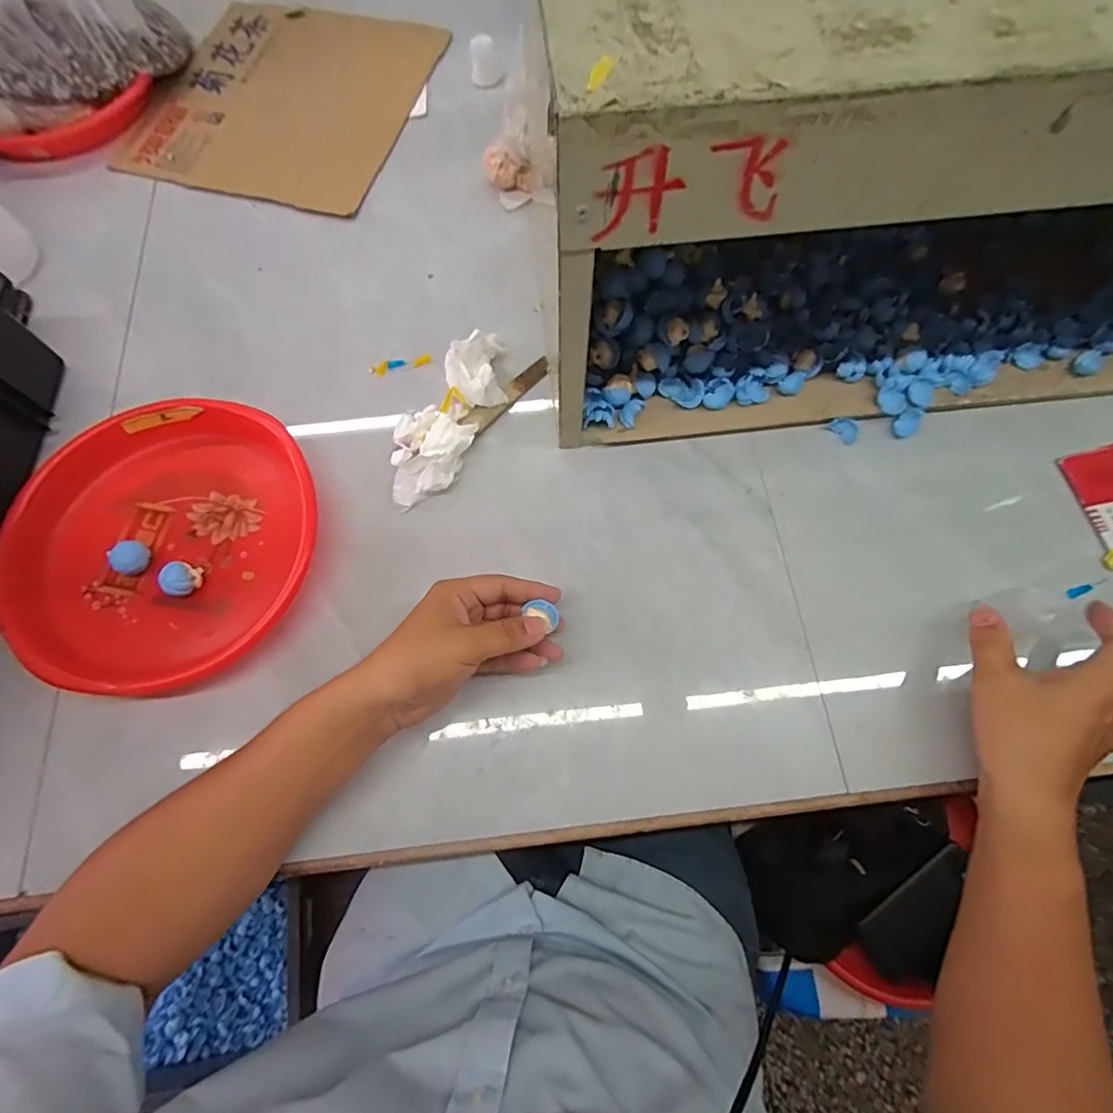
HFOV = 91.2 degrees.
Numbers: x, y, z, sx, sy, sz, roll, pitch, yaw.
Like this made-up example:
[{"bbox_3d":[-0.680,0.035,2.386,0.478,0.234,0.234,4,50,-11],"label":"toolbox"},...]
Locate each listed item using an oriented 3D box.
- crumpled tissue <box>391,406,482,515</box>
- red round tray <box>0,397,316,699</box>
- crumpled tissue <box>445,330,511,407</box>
[{"bbox_3d":[-0.119,-0.090,0.490,0.064,0.028,0.093,20,72,8],"label":"crumpled tissue"},{"bbox_3d":[-0.329,-0.015,0.461,0.247,0.041,0.247,0,70,1],"label":"red round tray"},{"bbox_3d":[-0.074,-0.175,0.513,0.055,0.032,0.068,-13,70,-3],"label":"crumpled tissue"}]

